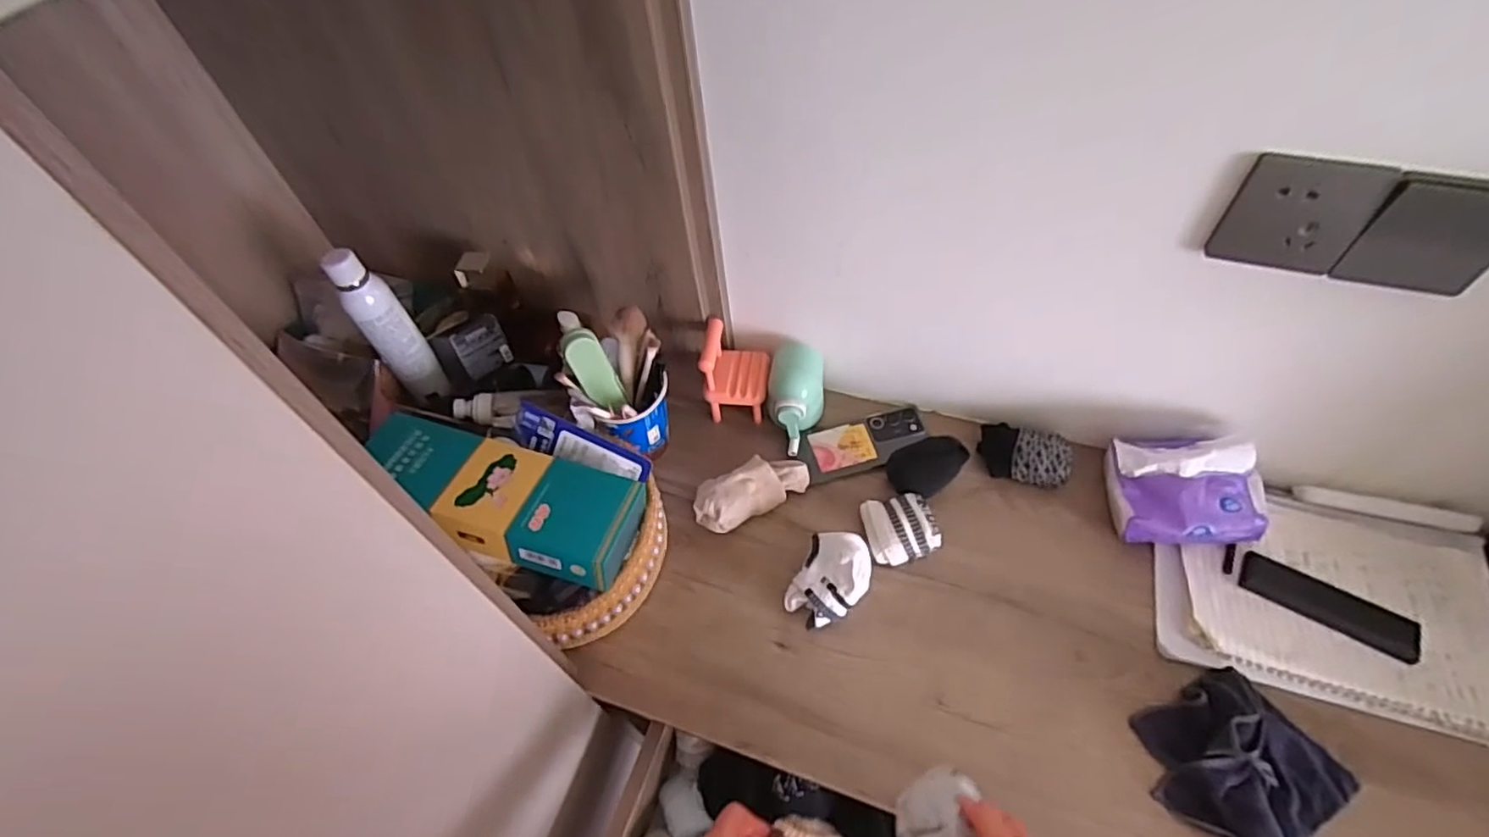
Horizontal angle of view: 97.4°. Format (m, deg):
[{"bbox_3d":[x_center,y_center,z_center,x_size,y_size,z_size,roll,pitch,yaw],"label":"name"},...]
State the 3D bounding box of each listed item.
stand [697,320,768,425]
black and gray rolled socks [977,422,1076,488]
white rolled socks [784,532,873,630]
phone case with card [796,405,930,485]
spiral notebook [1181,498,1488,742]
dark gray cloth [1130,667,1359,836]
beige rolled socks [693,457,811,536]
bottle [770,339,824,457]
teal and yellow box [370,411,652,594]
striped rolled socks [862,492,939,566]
[{"bbox_3d":[-0.008,-0.054,0.785,0.072,0.103,0.074,4,54,8],"label":"stand"},{"bbox_3d":[0.310,0.045,0.732,0.093,0.060,0.064,16,56,16],"label":"black and gray rolled socks"},{"bbox_3d":[0.088,0.161,0.661,0.068,0.048,0.097,22,58,20],"label":"white rolled socks"},{"bbox_3d":[0.143,0.027,0.776,0.158,0.009,0.068,-19,54,-9],"label":"phone case with card"},{"bbox_3d":[0.573,0.174,0.626,0.262,0.021,0.190,12,55,14],"label":"spiral notebook"},{"bbox_3d":[0.423,0.292,0.549,0.137,0.033,0.136,-27,56,-15],"label":"dark gray cloth"},{"bbox_3d":[0.005,0.078,0.734,0.130,0.044,0.058,-28,56,-15],"label":"beige rolled socks"},{"bbox_3d":[0.062,-0.021,0.780,0.067,0.076,0.109,1,53,6],"label":"bottle"},{"bbox_3d":[-0.236,0.072,0.633,0.266,0.050,0.118,22,57,5],"label":"teal and yellow box"},{"bbox_3d":[0.165,0.115,0.692,0.070,0.033,0.073,-9,53,-1],"label":"striped rolled socks"}]

